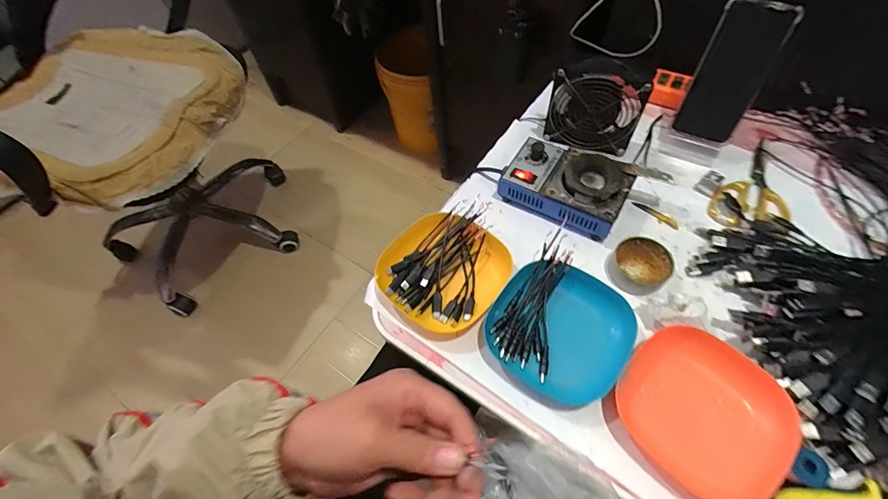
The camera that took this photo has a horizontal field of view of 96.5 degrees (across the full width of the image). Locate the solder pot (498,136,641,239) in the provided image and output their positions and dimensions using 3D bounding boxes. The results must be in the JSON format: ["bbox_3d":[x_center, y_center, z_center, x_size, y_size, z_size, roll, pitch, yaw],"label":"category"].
[{"bbox_3d":[0.156,-0.088,0.508,0.151,0.051,0.099,24,63,18],"label":"solder pot"}]

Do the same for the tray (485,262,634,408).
[{"bbox_3d":[0.124,0.083,0.424,0.136,0.022,0.135,34,67,23],"label":"tray"}]

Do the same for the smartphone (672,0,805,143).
[{"bbox_3d":[0.372,-0.226,0.512,0.076,0.161,0.015,25,32,19],"label":"smartphone"}]

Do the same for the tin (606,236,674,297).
[{"bbox_3d":[0.228,0.019,0.464,0.061,0.027,0.063,-2,58,4],"label":"tin"}]

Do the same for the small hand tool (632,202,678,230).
[{"bbox_3d":[0.275,-0.045,0.514,0.060,0.006,0.014,35,67,23],"label":"small hand tool"}]

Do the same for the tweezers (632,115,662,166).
[{"bbox_3d":[0.305,-0.162,0.586,0.017,0.011,0.102,26,64,19],"label":"tweezers"}]

